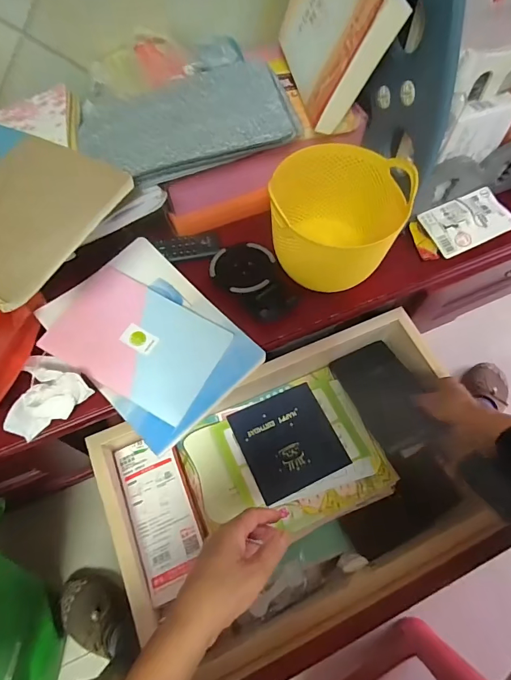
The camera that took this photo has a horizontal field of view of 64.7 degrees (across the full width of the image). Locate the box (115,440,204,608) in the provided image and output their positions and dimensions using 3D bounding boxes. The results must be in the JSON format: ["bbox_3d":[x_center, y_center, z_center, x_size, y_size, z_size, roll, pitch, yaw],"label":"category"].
[{"bbox_3d":[-0.128,0.239,0.563,0.081,0.049,0.201,-20,65,-12],"label":"box"}]

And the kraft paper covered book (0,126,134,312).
[{"bbox_3d":[-0.281,-0.154,0.440,0.251,0.013,0.192,26,67,18],"label":"kraft paper covered book"}]

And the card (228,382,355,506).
[{"bbox_3d":[0.053,0.157,0.638,0.145,0.004,0.146,-22,65,-12],"label":"card"}]

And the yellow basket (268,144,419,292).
[{"bbox_3d":[0.113,-0.158,0.551,0.132,0.133,0.155,35,67,16],"label":"yellow basket"}]

